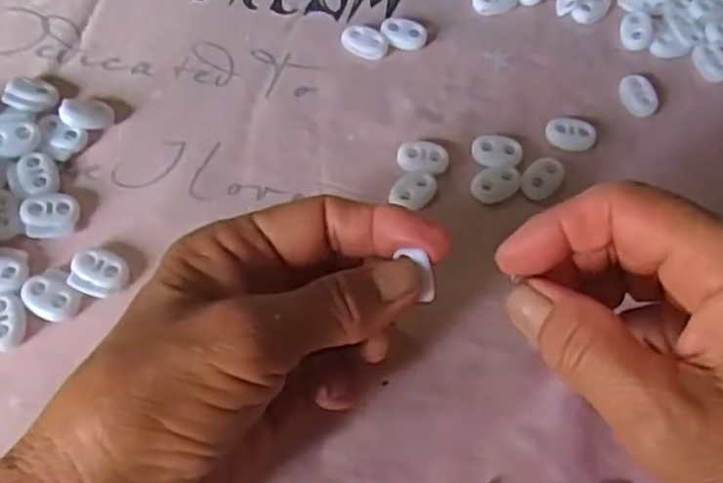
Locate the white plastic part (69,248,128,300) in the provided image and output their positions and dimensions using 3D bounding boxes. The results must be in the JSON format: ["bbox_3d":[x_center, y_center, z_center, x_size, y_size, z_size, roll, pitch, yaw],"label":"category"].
[{"bbox_3d":[-0.103,0.012,0.290,0.021,0.005,0.018,15,63,4],"label":"white plastic part"}]

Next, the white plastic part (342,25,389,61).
[{"bbox_3d":[0.002,-0.095,0.355,0.022,0.006,0.014,15,63,4],"label":"white plastic part"}]

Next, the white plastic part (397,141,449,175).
[{"bbox_3d":[0.027,-0.037,0.327,0.022,0.006,0.016,4,63,-2],"label":"white plastic part"}]

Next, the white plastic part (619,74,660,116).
[{"bbox_3d":[0.131,-0.069,0.351,0.015,0.007,0.022,2,63,-3],"label":"white plastic part"}]

